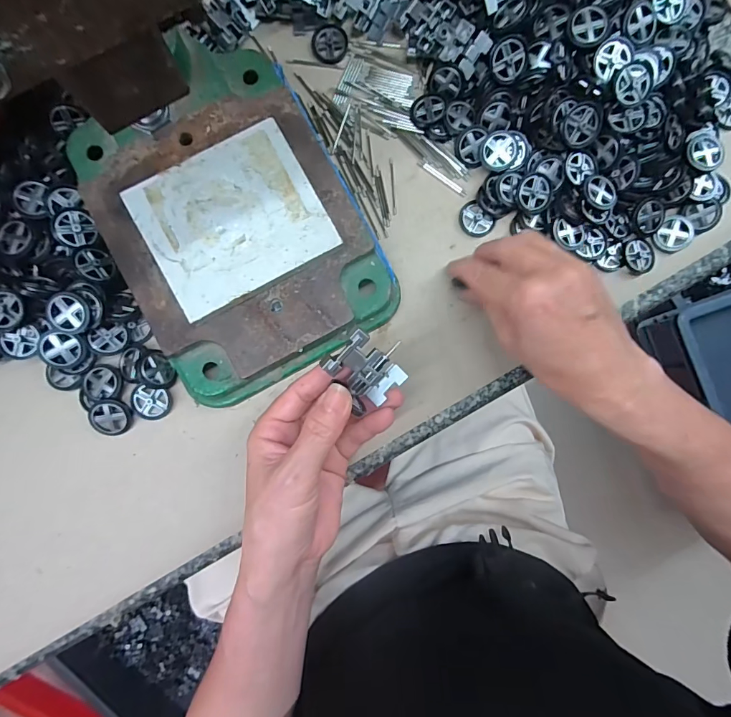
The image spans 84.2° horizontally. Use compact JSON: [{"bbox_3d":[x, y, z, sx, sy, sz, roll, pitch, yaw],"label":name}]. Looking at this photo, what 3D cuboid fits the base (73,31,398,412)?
[{"bbox_3d":[-0.090,-0.098,0.274,0.160,0.046,0.223,-27,88,-4],"label":"base"}]

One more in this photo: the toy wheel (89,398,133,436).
[{"bbox_3d":[-0.179,0.041,0.285,0.027,0.007,0.024,2,86,-3],"label":"toy wheel"}]

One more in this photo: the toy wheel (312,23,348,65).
[{"bbox_3d":[-0.027,-0.244,0.313,0.027,0.004,0.030,0,86,-3],"label":"toy wheel"}]

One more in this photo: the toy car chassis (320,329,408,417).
[{"bbox_3d":[0.001,0.006,0.242,0.041,0.019,0.041,-43,93,-3],"label":"toy car chassis"}]

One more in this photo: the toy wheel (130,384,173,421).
[{"bbox_3d":[-0.153,0.032,0.289,0.027,0.004,0.024,15,86,-2],"label":"toy wheel"}]

